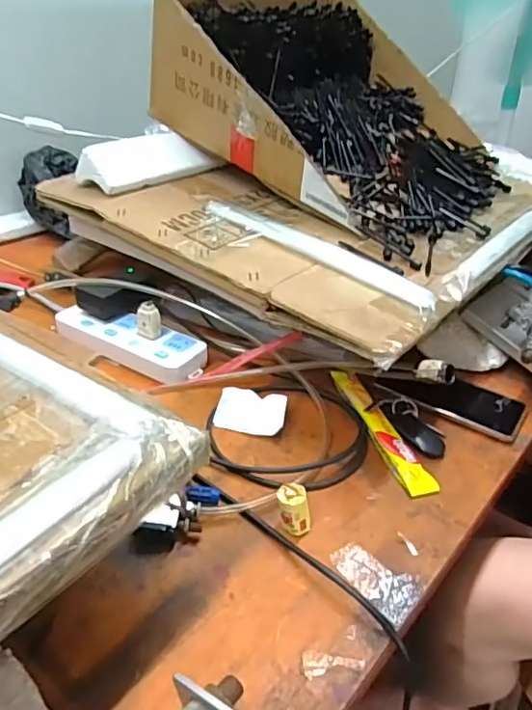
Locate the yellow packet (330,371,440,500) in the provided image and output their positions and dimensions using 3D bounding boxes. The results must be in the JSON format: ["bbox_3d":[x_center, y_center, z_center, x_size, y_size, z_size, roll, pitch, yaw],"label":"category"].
[{"bbox_3d":[0.120,0.076,0.608,0.034,0.011,0.199,-9,34,-16],"label":"yellow packet"}]

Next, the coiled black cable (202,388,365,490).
[{"bbox_3d":[0.022,0.079,0.593,0.167,0.009,0.153,1,33,-1],"label":"coiled black cable"}]

